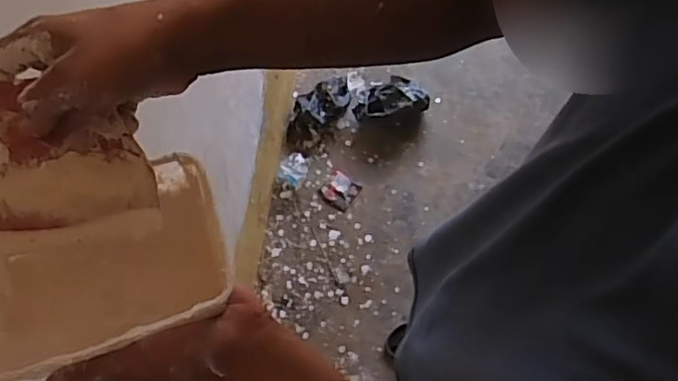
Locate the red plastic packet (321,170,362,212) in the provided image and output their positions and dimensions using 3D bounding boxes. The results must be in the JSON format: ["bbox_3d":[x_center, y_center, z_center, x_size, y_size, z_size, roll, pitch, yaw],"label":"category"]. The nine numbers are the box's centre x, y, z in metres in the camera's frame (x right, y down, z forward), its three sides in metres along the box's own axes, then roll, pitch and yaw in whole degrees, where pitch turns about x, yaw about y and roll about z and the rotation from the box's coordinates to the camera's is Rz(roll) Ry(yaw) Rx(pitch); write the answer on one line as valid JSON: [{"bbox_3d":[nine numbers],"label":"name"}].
[{"bbox_3d":[0.004,0.002,1.590,0.091,0.012,0.092,32,74,14],"label":"red plastic packet"}]

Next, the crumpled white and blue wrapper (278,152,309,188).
[{"bbox_3d":[-0.122,-0.061,1.593,0.067,0.032,0.088,29,73,13],"label":"crumpled white and blue wrapper"}]

